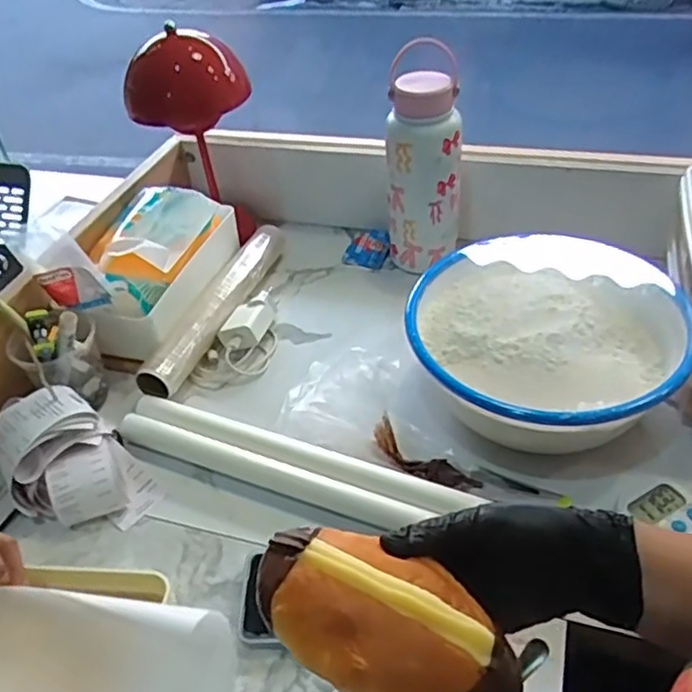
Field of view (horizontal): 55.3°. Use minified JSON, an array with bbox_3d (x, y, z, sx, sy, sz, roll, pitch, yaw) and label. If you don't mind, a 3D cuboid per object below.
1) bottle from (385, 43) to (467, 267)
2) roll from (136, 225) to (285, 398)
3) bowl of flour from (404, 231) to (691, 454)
[{"bbox_3d":[0.094,-0.204,0.795,0.091,0.244,0.067,-3,42,4],"label":"bottle"},{"bbox_3d":[-0.152,-0.053,0.797,0.055,0.053,0.307,9,44,16],"label":"roll"},{"bbox_3d":[0.193,0.001,0.652,0.249,0.093,0.255,-3,42,3],"label":"bowl of flour"}]

